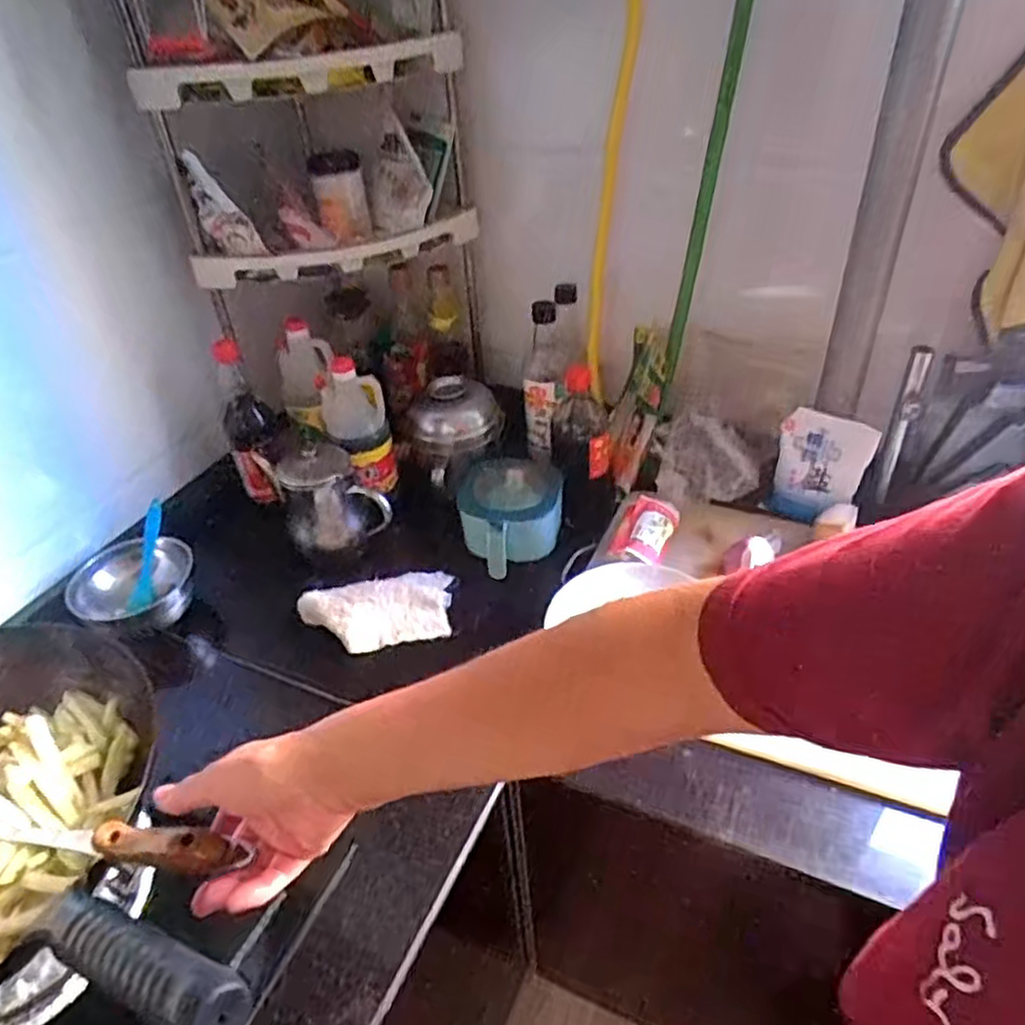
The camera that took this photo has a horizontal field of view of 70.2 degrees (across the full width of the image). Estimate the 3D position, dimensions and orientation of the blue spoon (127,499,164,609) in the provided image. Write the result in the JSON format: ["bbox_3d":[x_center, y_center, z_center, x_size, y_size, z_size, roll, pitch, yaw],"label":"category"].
[{"bbox_3d":[-0.446,0.049,0.893,0.027,0.016,0.154,-9,53,-6],"label":"blue spoon"}]

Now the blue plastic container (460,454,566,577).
[{"bbox_3d":[-0.001,-0.001,0.939,0.134,0.068,0.144,-2,38,4],"label":"blue plastic container"}]

